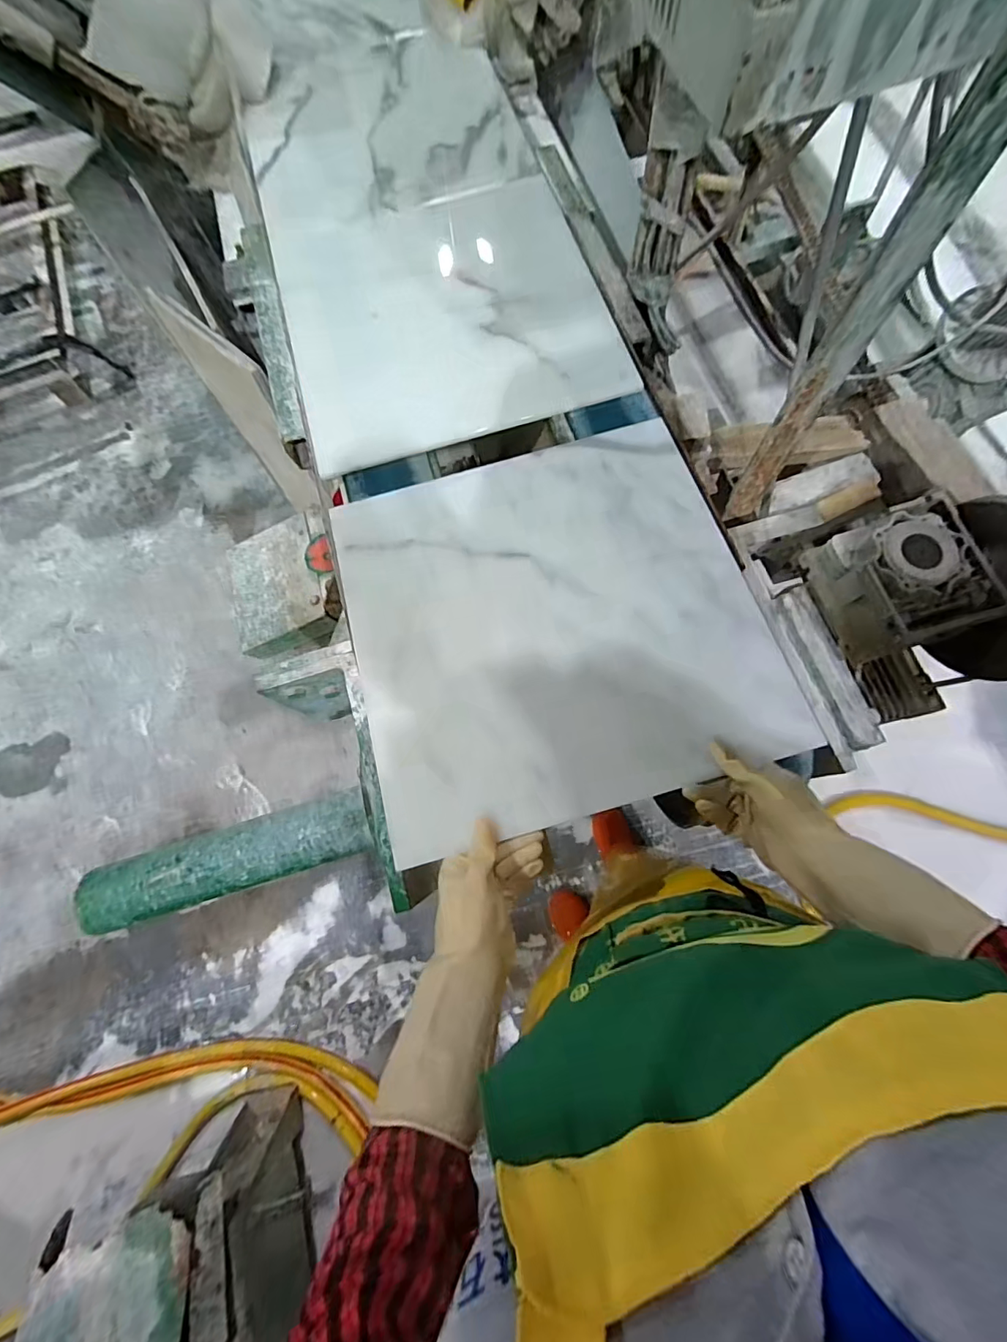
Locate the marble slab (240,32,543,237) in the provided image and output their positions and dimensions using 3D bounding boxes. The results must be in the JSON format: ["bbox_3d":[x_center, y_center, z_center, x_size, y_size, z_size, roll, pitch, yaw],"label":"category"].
[{"bbox_3d":[-0.216,-0.945,0.848,0.449,0.021,0.436,-16,74,0],"label":"marble slab"}]

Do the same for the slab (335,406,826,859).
[{"bbox_3d":[0.055,-0.064,0.569,0.450,0.015,0.439,-16,72,-2],"label":"slab"}]

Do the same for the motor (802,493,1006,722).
[{"bbox_3d":[0.564,-0.092,0.541,0.367,0.191,0.210,-14,74,0],"label":"motor"}]

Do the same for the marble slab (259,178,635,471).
[{"bbox_3d":[-0.090,-0.532,0.722,0.447,0.019,0.444,-16,76,-2],"label":"marble slab"}]

